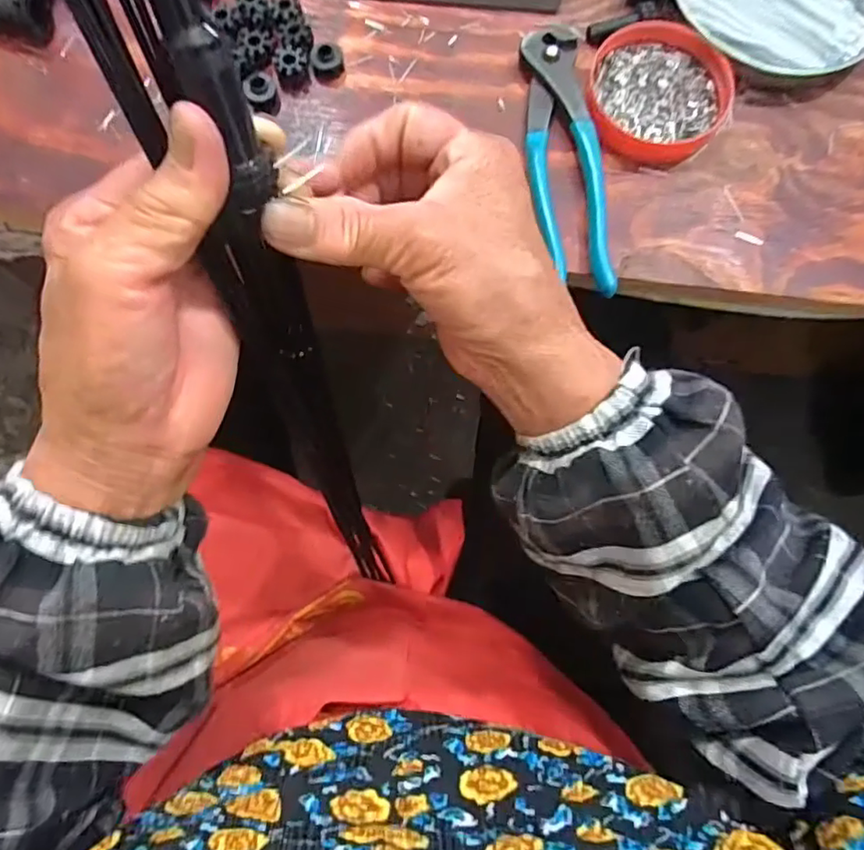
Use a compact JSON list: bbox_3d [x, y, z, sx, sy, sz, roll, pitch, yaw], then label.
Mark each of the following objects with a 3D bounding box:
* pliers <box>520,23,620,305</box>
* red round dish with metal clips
[{"bbox_3d":[0.073,-0.154,0.338,0.037,0.015,0.172,-4,78,-1],"label":"pliers"},{"bbox_3d":[0.129,-0.191,0.344,0.078,0.013,0.079,0,78,-1],"label":"red round dish with metal clips"}]

